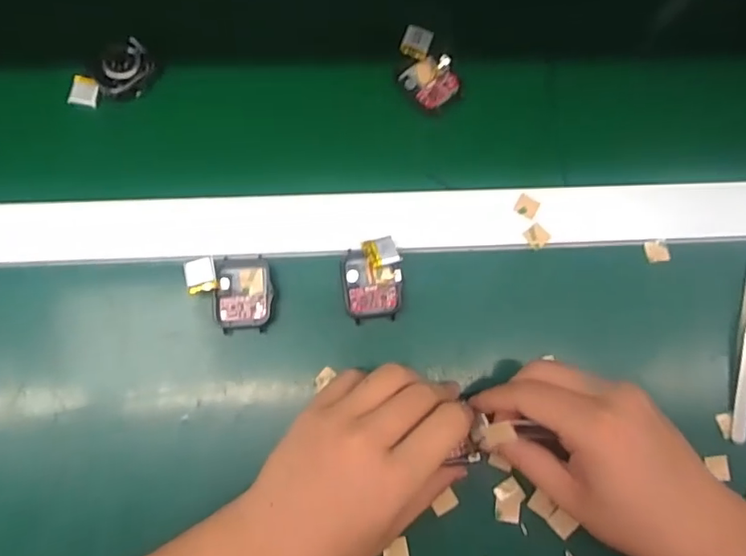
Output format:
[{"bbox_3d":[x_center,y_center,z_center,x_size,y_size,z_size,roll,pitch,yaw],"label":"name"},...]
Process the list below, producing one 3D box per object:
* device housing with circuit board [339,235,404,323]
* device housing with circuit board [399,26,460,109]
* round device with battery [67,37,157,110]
[{"bbox_3d":[0.000,0.001,0.344,0.038,0.013,0.049,-4,79,-2],"label":"device housing with circuit board"},{"bbox_3d":[0.036,-0.149,0.380,0.035,0.012,0.056,-33,81,-7],"label":"device housing with circuit board"},{"bbox_3d":[-0.180,-0.140,0.372,0.037,0.016,0.061,41,81,6],"label":"round device with battery"}]

